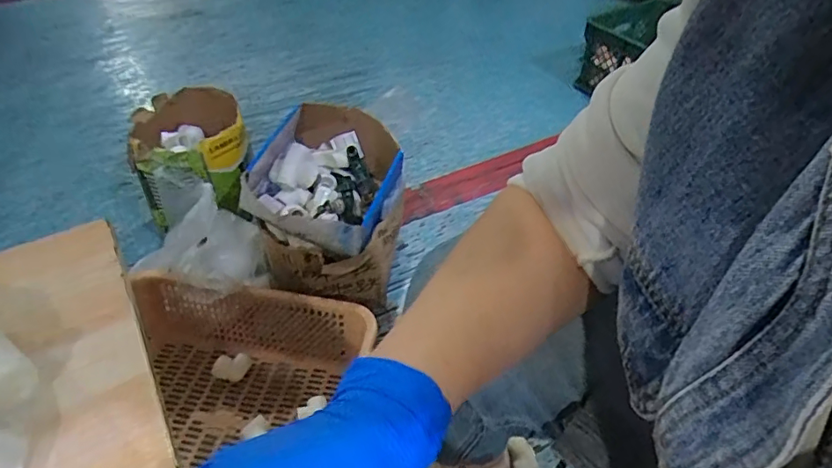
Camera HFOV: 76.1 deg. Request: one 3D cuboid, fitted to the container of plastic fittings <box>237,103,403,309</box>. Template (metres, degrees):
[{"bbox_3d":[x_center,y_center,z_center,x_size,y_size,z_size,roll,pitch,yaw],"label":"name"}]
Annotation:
[{"bbox_3d":[-0.149,-0.054,0.935,0.246,0.237,0.291,5,43,6],"label":"container of plastic fittings"}]

